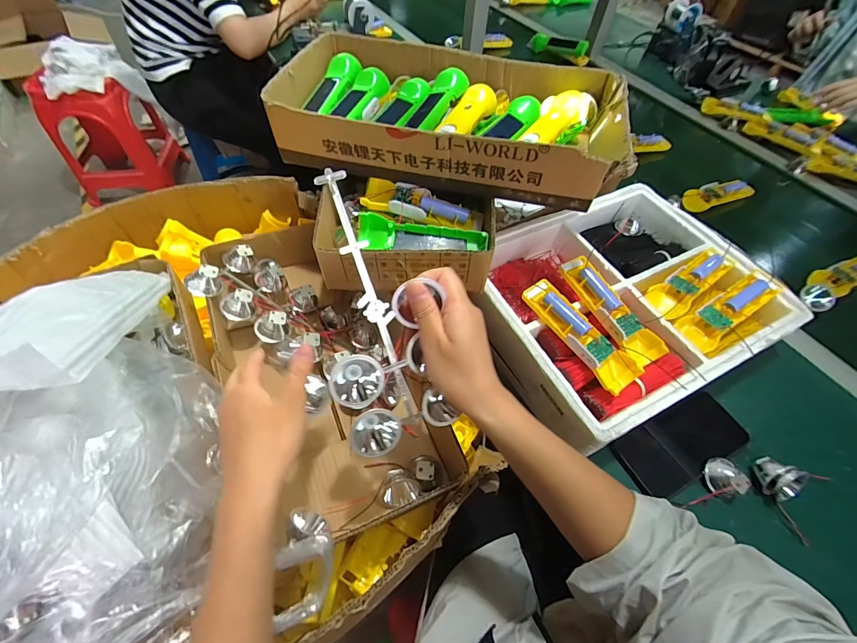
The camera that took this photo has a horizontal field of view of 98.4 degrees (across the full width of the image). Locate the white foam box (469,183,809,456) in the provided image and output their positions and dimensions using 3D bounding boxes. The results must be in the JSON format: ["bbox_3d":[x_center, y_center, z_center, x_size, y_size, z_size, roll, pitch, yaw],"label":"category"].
[{"bbox_3d":[0.275,-0.036,0.542,0.372,0.098,0.307,-22,60,-17],"label":"white foam box"}]

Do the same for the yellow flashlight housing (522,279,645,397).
[{"bbox_3d":[0.187,0.017,0.466,0.048,0.050,0.163,-33,64,-23],"label":"yellow flashlight housing"}]

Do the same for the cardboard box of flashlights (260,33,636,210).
[{"bbox_3d":[0.027,-0.282,0.507,0.436,0.080,0.225,14,56,6],"label":"cardboard box of flashlights"}]

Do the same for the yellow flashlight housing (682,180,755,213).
[{"bbox_3d":[0.595,-0.261,0.757,0.163,0.039,0.065,-22,60,-17],"label":"yellow flashlight housing"}]

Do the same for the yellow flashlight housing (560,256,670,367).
[{"bbox_3d":[0.234,-0.015,0.487,0.049,0.039,0.163,-24,60,-18],"label":"yellow flashlight housing"}]

